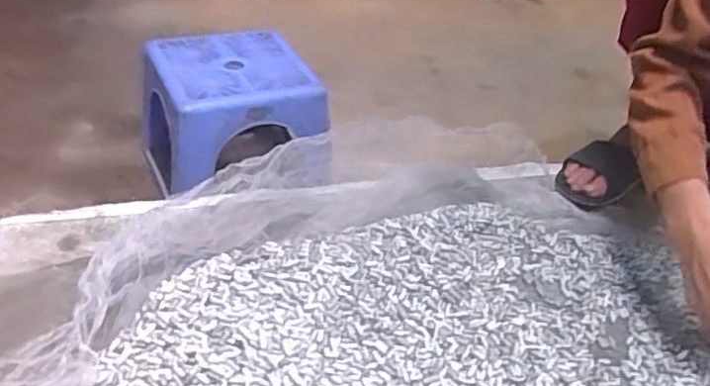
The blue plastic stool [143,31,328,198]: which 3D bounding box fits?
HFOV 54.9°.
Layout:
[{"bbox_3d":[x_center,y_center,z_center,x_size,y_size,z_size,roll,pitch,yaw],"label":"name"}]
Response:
[{"bbox_3d":[-0.191,-0.098,1.054,0.221,0.213,0.232,-13,41,-26],"label":"blue plastic stool"}]

